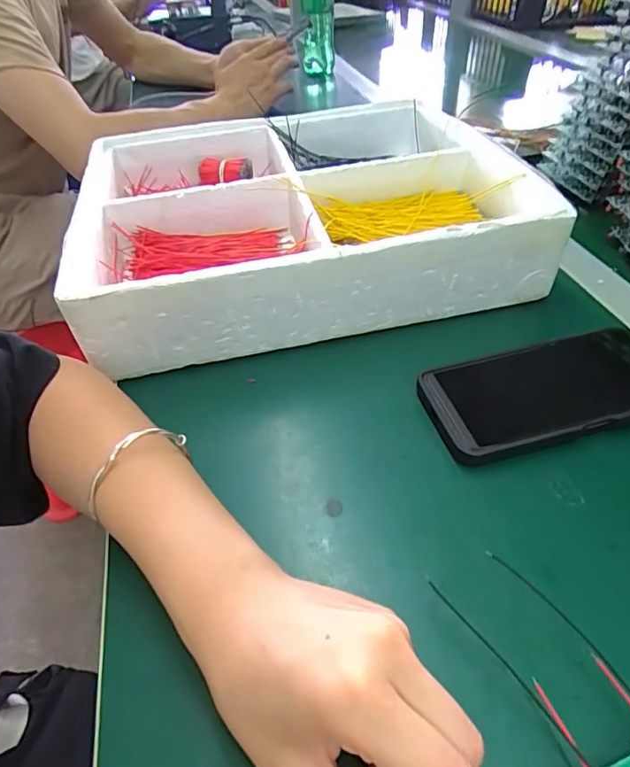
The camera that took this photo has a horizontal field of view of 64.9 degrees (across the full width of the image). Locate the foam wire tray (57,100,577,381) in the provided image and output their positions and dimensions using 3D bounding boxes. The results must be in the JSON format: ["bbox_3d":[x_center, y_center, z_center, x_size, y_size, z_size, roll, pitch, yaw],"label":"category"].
[{"bbox_3d":[-0.019,-0.163,0.477,0.362,0.085,0.313,-10,45,-8],"label":"foam wire tray"}]

